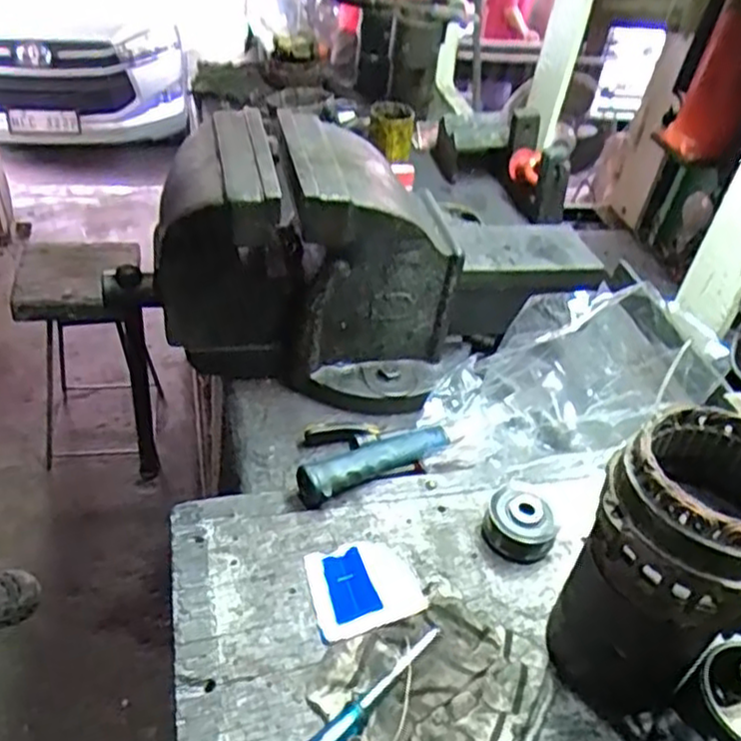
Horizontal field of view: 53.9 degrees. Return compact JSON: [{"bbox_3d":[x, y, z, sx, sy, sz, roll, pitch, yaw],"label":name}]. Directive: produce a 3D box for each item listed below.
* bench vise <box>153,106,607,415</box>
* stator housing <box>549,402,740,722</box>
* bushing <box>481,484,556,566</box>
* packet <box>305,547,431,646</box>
[{"bbox_3d":[0.014,-0.127,0.811,0.471,0.270,0.189,4,41,-3],"label":"bench vise"},{"bbox_3d":[0.223,0.150,0.543,0.125,0.227,0.127,34,48,29],"label":"stator housing"},{"bbox_3d":[0.141,0.145,0.689,0.065,0.045,0.061,19,42,14],"label":"bushing"},{"bbox_3d":[-0.005,0.187,0.633,0.093,0.015,0.082,-8,43,-16],"label":"packet"}]

